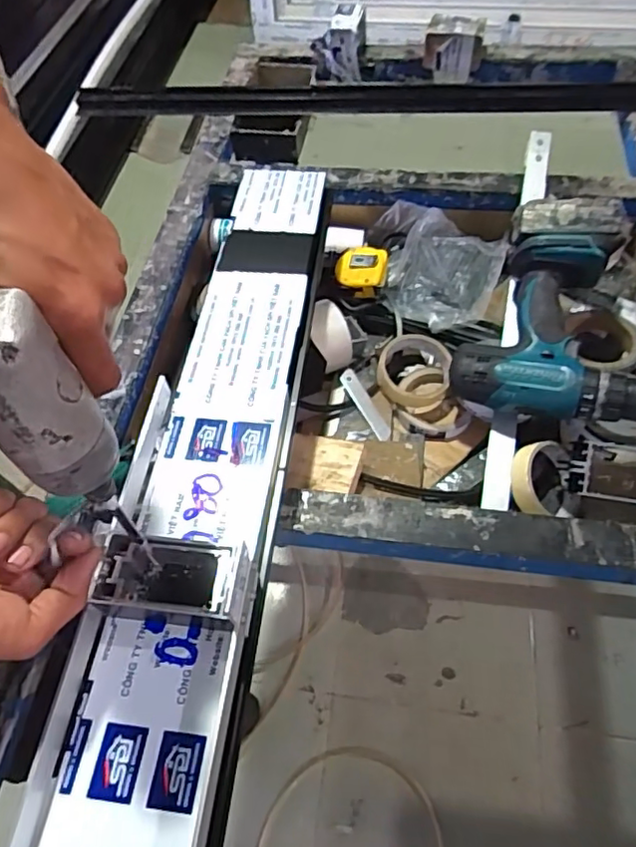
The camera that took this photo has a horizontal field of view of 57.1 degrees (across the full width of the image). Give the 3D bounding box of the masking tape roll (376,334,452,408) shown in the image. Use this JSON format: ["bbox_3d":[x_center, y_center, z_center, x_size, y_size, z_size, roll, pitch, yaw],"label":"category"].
[{"bbox_3d":[0.112,-0.064,0.687,0.083,0.028,0.085,-1,57,2],"label":"masking tape roll"}]

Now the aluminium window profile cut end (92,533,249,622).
[{"bbox_3d":[-0.103,0.117,0.429,0.106,0.049,0.051,6,57,6],"label":"aluminium window profile cut end"}]

